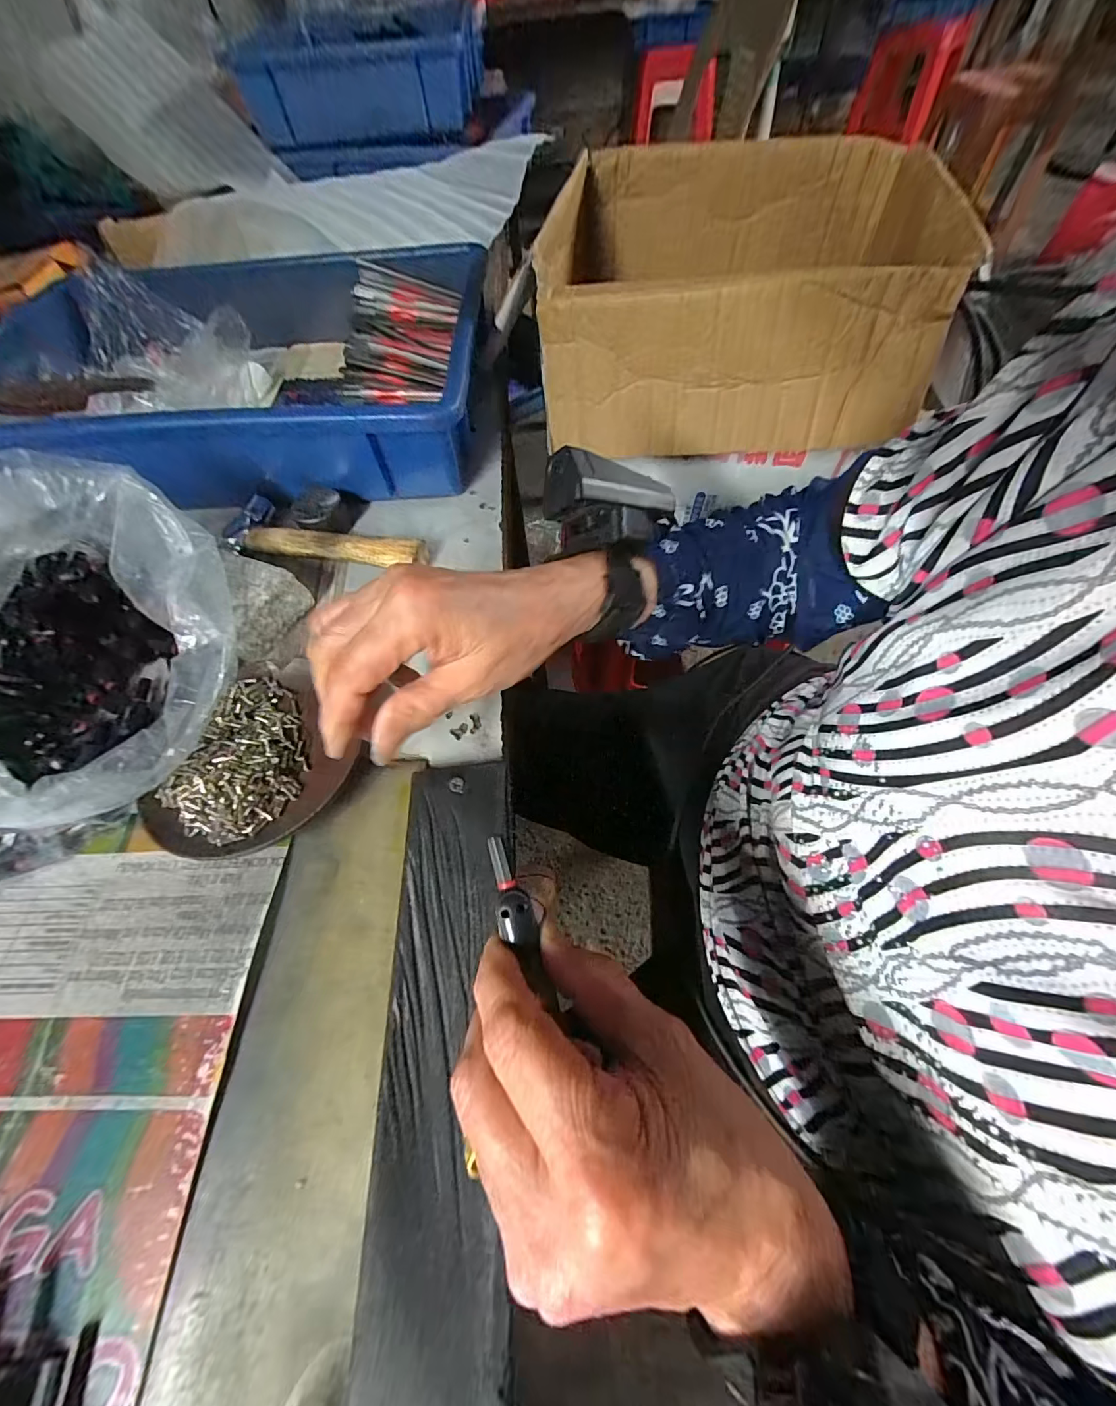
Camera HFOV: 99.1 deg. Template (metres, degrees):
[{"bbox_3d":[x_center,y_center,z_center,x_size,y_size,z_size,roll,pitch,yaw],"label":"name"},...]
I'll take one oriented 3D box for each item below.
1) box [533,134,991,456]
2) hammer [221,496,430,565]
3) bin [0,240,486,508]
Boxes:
[{"bbox_3d":[0.152,-0.368,0.419,0.303,0.110,0.312,4,60,6],"label":"box"},{"bbox_3d":[-0.170,-0.117,0.342,0.157,0.021,0.049,13,62,11],"label":"hammer"},{"bbox_3d":[-0.274,-0.285,0.413,0.428,0.069,0.281,-1,60,3],"label":"bin"}]

